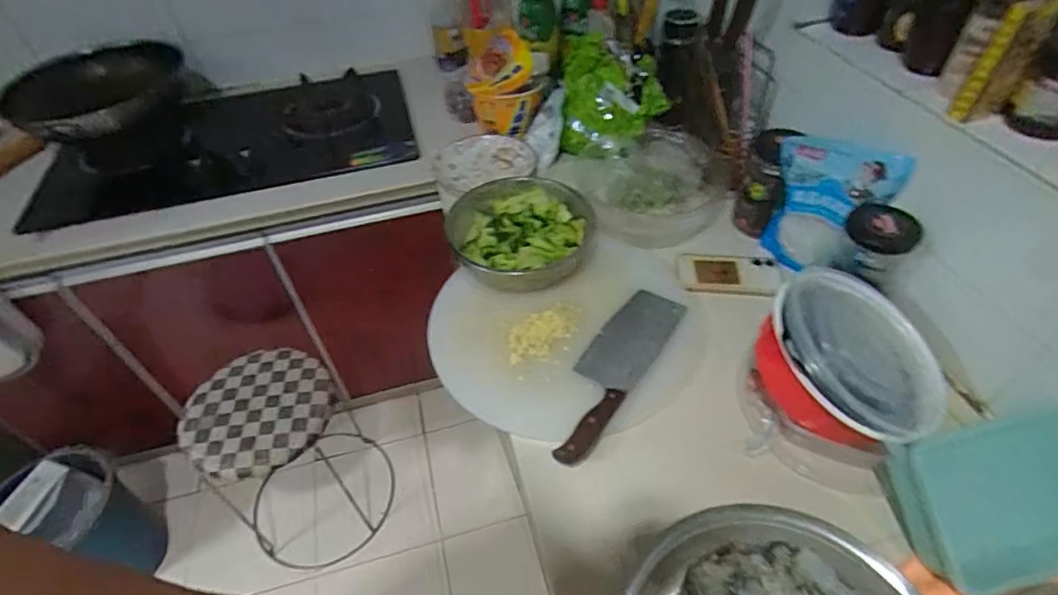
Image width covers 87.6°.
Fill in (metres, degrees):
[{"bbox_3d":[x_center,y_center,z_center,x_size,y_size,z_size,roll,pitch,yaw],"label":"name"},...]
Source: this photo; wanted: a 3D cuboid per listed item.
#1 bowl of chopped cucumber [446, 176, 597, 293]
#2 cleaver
[{"bbox_3d":[-0.013,-0.097,0.848,0.219,0.076,0.212,-2,47,2],"label":"bowl of chopped cucumber"},{"bbox_3d":[0.106,0.086,0.702,0.076,0.020,0.291,26,54,25],"label":"cleaver"}]

